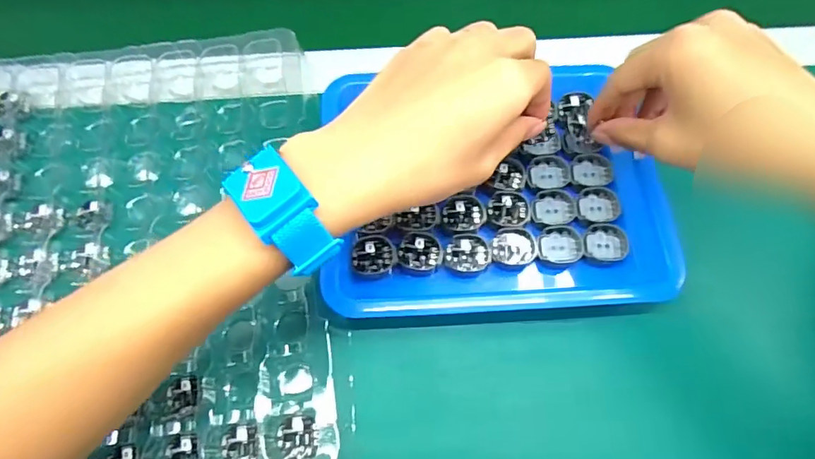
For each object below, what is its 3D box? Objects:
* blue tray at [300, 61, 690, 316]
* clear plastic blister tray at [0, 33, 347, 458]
[{"bbox_3d":[0.054,-0.033,0.327,0.213,0.027,0.175,-2,68,-3],"label":"blue tray"},{"bbox_3d":[-0.233,0.021,0.296,0.359,0.026,0.296,-8,66,-3],"label":"clear plastic blister tray"}]

